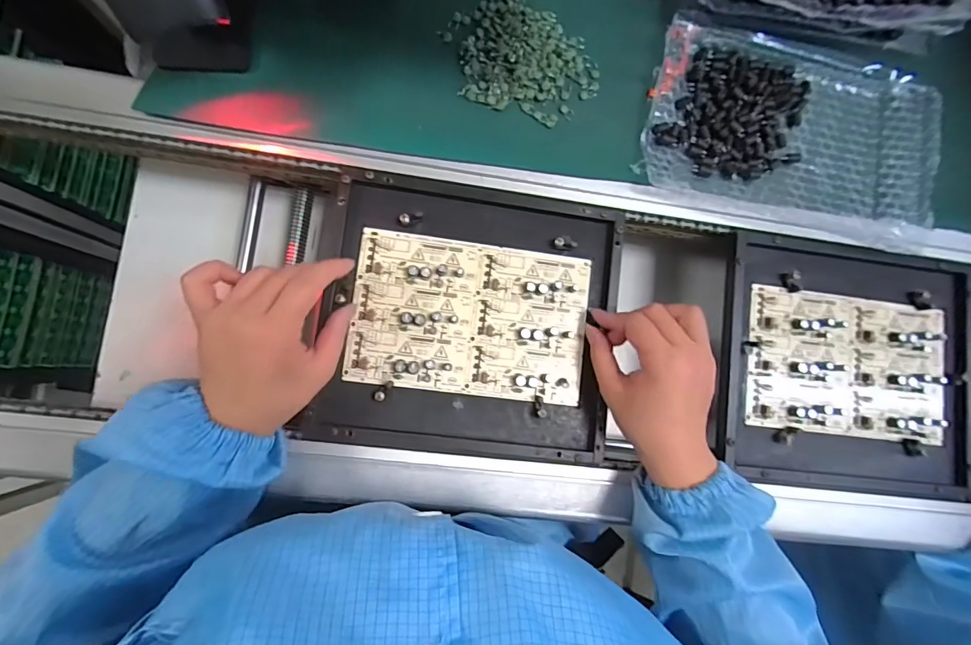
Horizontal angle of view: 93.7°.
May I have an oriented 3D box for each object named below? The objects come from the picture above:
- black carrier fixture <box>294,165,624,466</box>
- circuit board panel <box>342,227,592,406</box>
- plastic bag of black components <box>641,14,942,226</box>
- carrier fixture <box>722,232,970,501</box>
[{"bbox_3d":[-0.012,-0.003,0.404,0.252,0.023,0.229,7,85,-3],"label":"black carrier fixture"},{"bbox_3d":[-0.012,-0.004,0.406,0.206,0.014,0.133,7,85,-3],"label":"circuit board panel"},{"bbox_3d":[0.303,-0.194,0.447,0.291,0.030,0.157,7,83,-3],"label":"plastic bag of black components"},{"bbox_3d":[0.361,0.045,0.442,0.267,0.029,0.226,8,83,-3],"label":"carrier fixture"}]

